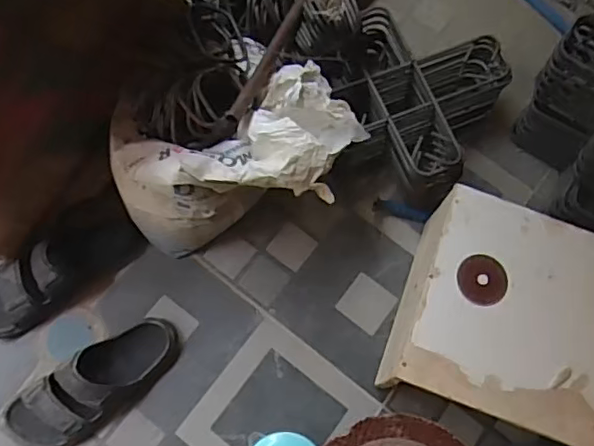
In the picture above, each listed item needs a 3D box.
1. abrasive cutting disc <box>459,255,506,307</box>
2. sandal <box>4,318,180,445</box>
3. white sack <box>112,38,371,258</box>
[{"bbox_3d":[0.278,0.085,0.895,0.072,0.004,0.074,0,79,-1],"label":"abrasive cutting disc"},{"bbox_3d":[-0.333,0.268,0.984,0.300,0.095,0.118,-36,77,-10],"label":"sandal"},{"bbox_3d":[-0.102,-0.111,0.993,0.392,0.294,0.240,-7,74,-5],"label":"white sack"}]

